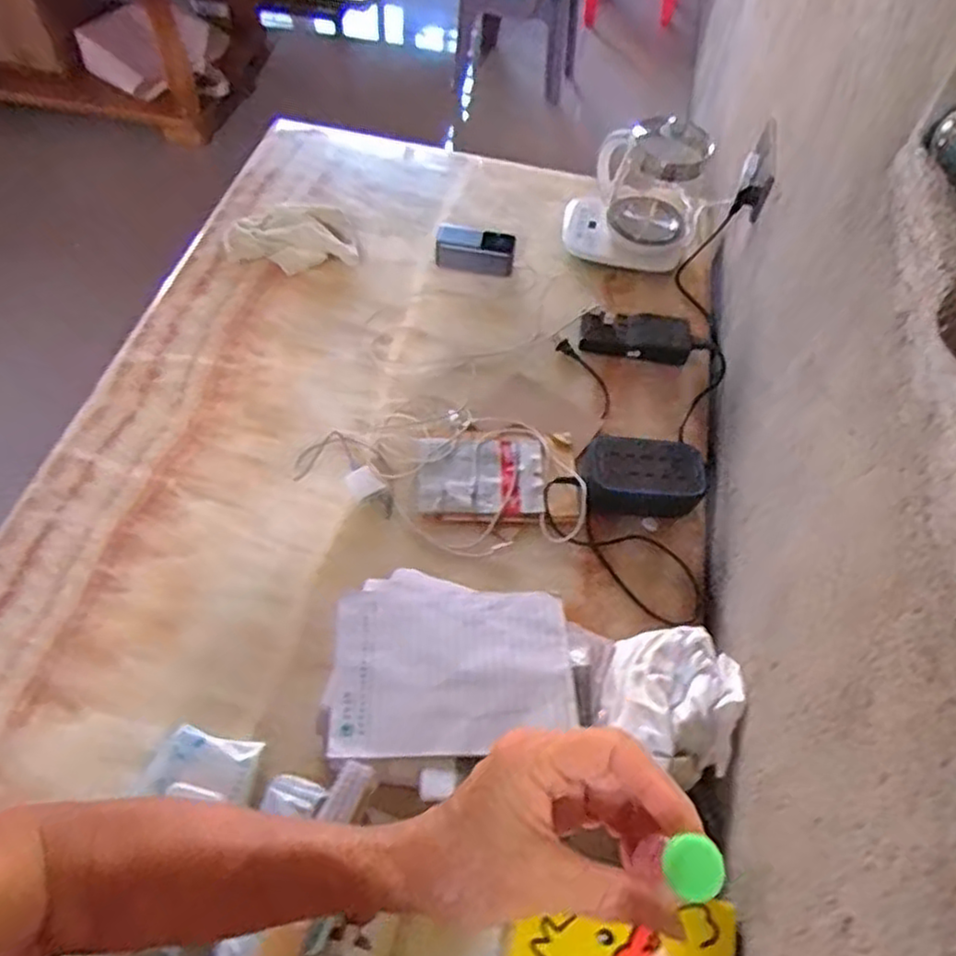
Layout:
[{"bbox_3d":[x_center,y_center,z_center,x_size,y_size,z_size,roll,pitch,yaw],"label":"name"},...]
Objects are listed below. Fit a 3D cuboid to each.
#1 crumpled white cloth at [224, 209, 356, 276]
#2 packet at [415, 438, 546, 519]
[{"bbox_3d":[-0.311,-0.398,1.197,0.213,0.041,0.128,-4,57,-7],"label":"crumpled white cloth"},{"bbox_3d":[0.003,-0.001,0.960,0.166,0.011,0.115,-1,57,-5],"label":"packet"}]

